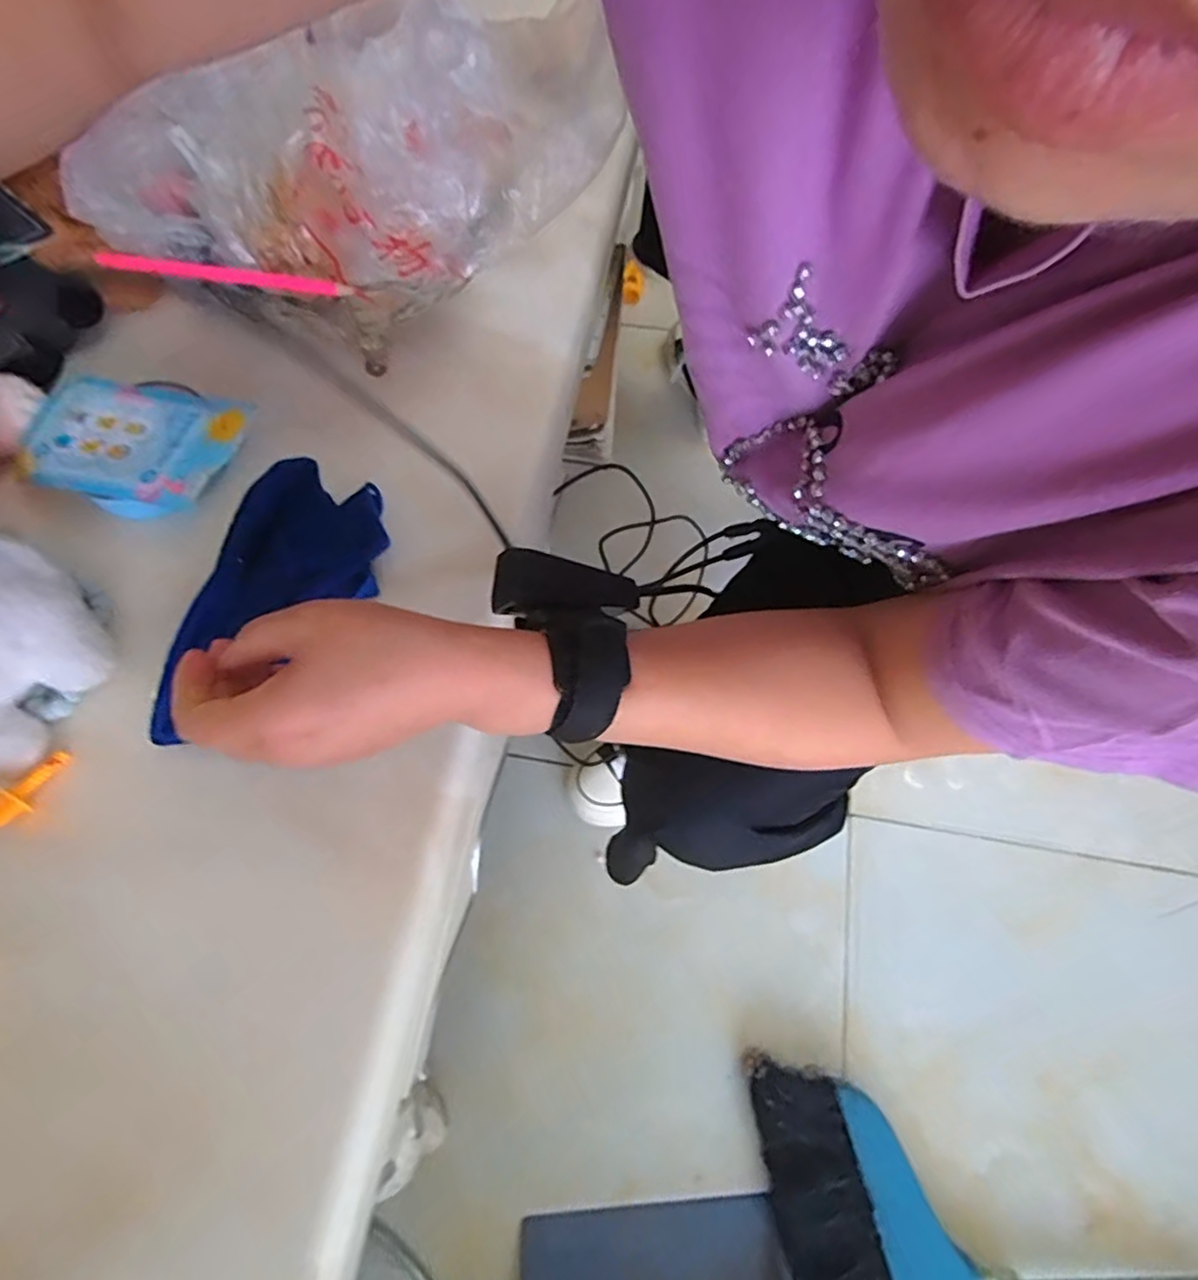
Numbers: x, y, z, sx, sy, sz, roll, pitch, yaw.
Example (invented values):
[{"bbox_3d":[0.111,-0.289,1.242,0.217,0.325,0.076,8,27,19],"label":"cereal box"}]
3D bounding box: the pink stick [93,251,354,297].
[{"bbox_3d":[-0.225,-0.221,0.383,0.161,0.009,0.012,9,66,7],"label":"pink stick"}]

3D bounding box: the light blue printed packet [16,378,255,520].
[{"bbox_3d":[-0.309,-0.135,0.430,0.130,0.029,0.097,14,67,9],"label":"light blue printed packet"}]

